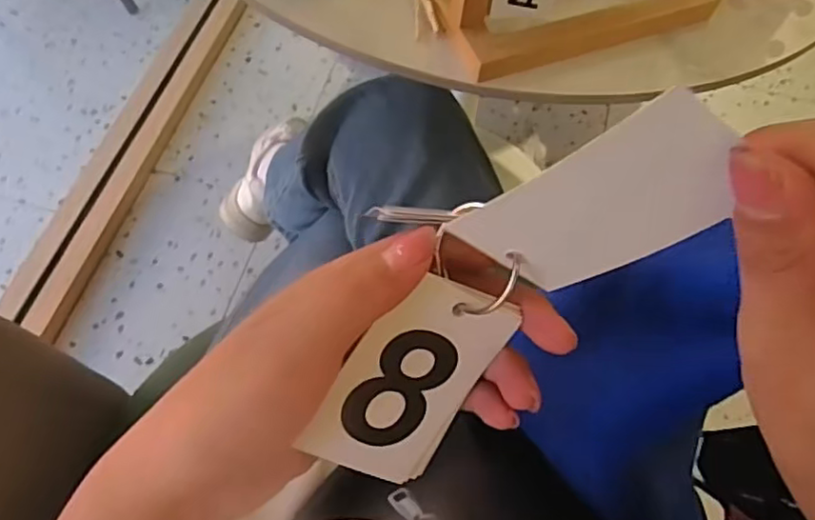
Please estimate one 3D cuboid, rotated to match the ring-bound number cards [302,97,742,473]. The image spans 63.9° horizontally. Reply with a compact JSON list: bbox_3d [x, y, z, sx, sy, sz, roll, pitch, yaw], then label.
[{"bbox_3d":[0.022,0.009,0.194,0.046,0.154,0.047,-3,51,-46],"label":"ring-bound number cards"}]

